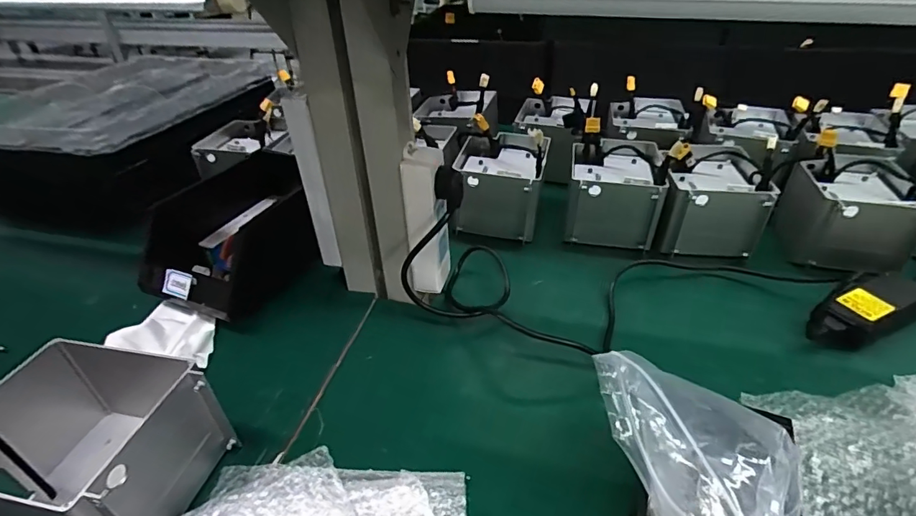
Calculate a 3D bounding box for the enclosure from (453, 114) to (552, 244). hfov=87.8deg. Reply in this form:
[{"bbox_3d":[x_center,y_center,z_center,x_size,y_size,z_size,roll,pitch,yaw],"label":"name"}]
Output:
[{"bbox_3d":[0.071,-0.117,0.748,0.133,0.122,0.173,8,37,12],"label":"enclosure"}]

